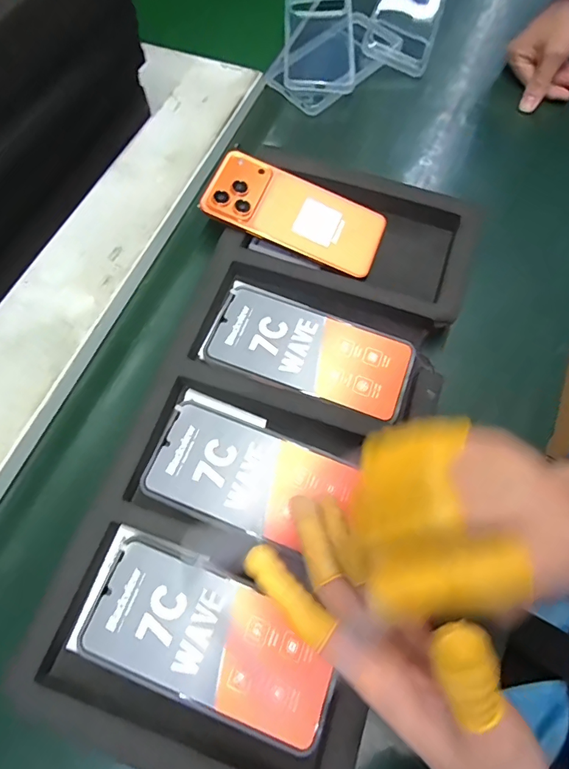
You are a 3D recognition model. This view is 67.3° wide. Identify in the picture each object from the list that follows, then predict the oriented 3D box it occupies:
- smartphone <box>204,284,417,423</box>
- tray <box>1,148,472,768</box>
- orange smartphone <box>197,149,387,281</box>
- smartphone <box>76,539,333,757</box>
[{"bbox_3d":[0.022,-0.028,0.355,0.164,0.008,0.076,19,71,10],"label":"smartphone"},{"bbox_3d":[0.001,0.014,0.333,0.223,0.029,0.475,16,68,7],"label":"tray"},{"bbox_3d":[0.011,-0.159,0.395,0.162,0.009,0.078,23,68,-3],"label":"orange smartphone"},{"bbox_3d":[-0.048,0.166,0.280,0.161,0.008,0.074,19,71,10],"label":"smartphone"}]

